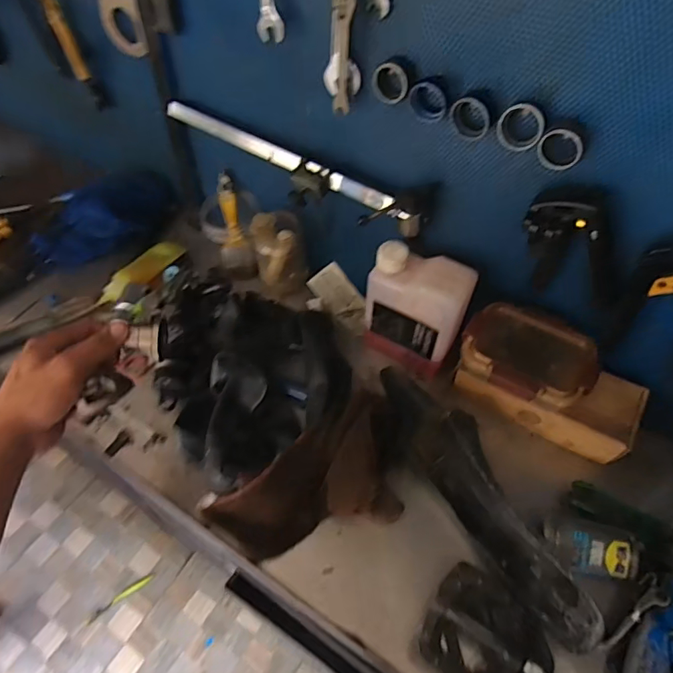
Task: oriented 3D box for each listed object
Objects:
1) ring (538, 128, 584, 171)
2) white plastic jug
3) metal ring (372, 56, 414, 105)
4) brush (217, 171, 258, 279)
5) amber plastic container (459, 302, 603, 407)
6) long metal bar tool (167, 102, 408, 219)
[{"bbox_3d":[0.203,-0.169,0.443,0.039,0.036,0.009,23,56,15],"label":"ring"},{"bbox_3d":[0.106,-0.030,0.653,0.129,0.170,0.060,29,58,18],"label":"white plastic jug"},{"bbox_3d":[0.057,-0.261,0.498,0.043,0.040,0.017,32,58,20],"label":"metal ring"},{"bbox_3d":[-0.165,-0.174,0.780,0.052,0.164,0.029,-10,25,-10],"label":"brush"},{"bbox_3d":[0.227,0.020,0.578,0.150,0.039,0.112,23,56,14],"label":"amber plastic container"},{"bbox_3d":[-0.075,-0.234,0.630,0.377,0.022,0.019,30,58,19],"label":"long metal bar tool"}]

